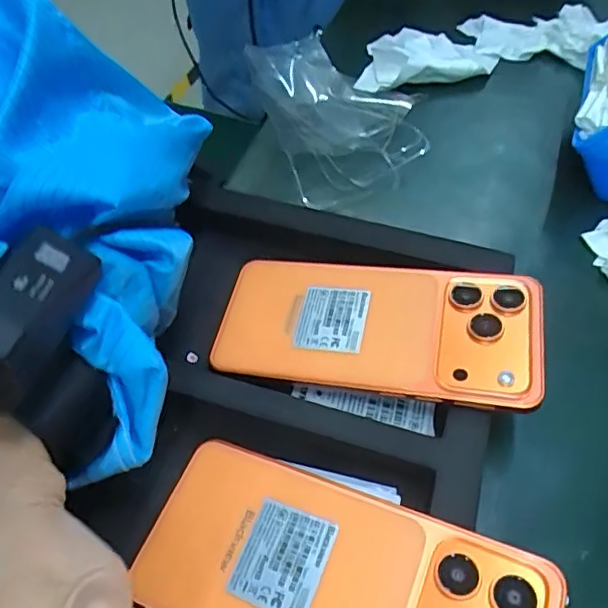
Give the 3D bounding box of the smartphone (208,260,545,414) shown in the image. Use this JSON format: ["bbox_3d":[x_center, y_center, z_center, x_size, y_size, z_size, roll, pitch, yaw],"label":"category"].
[{"bbox_3d":[0.034,0.012,0.293,0.163,0.009,0.074,4,56,17],"label":"smartphone"}]

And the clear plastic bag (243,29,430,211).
[{"bbox_3d":[0.026,-0.146,0.435,0.106,0.033,0.163,-14,57,-10],"label":"clear plastic bag"}]

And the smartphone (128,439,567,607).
[{"bbox_3d":[0.010,0.110,0.222,0.160,0.005,0.076,13,57,24],"label":"smartphone"}]

